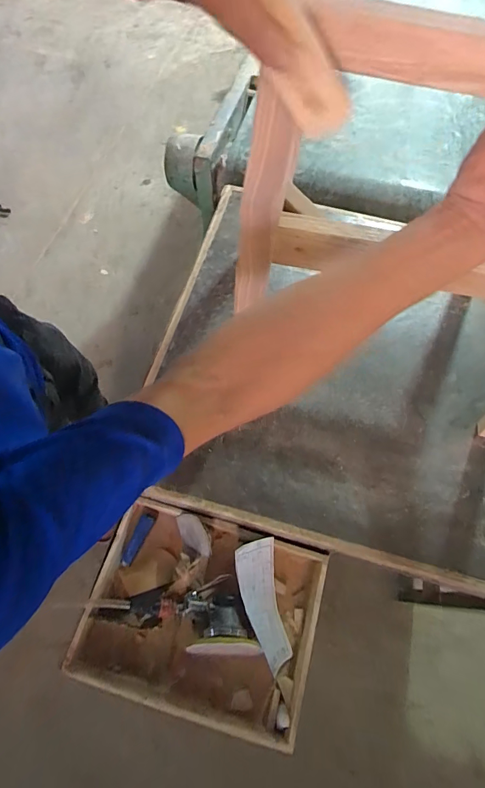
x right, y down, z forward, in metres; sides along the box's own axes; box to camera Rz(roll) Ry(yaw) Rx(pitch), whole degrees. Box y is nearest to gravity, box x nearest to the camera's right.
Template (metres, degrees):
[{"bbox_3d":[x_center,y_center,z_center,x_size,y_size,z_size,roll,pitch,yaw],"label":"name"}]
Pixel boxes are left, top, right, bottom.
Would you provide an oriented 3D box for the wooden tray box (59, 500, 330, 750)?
[{"bbox_3d":[-0.066,0.372,0.681,0.366,0.096,0.282,15,66,5],"label":"wooden tray box"}]

